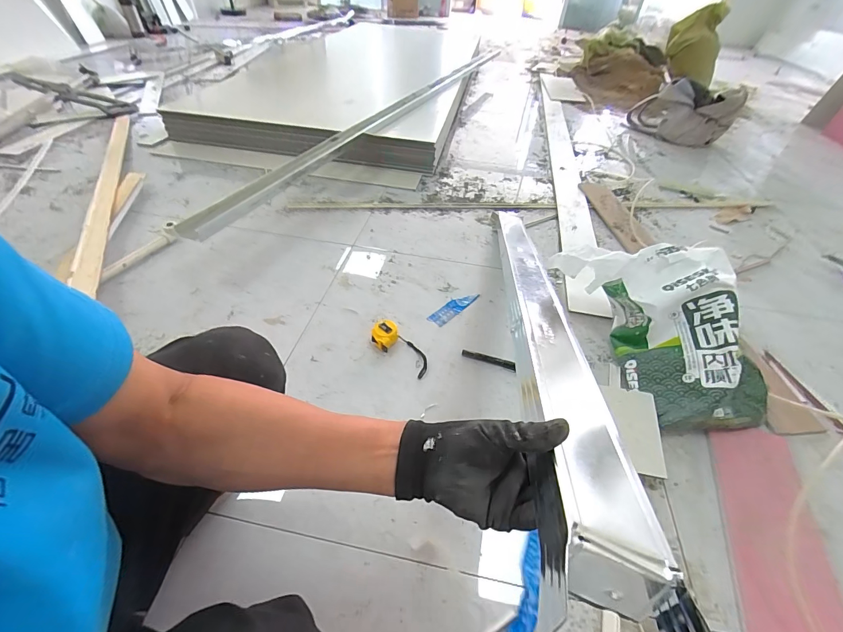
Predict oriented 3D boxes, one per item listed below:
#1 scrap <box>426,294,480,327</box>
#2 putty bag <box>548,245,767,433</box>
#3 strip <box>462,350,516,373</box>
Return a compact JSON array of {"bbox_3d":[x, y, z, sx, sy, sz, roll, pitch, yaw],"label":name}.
[{"bbox_3d":[0.087,-0.024,0.987,0.159,0.008,0.046,-37,70,-21],"label":"scrap"},{"bbox_3d":[0.517,0.008,0.783,0.264,0.191,0.449,-13,47,-14],"label":"putty bag"},{"bbox_3d":[0.158,0.103,0.856,0.128,0.005,0.025,16,62,17],"label":"strip"}]

